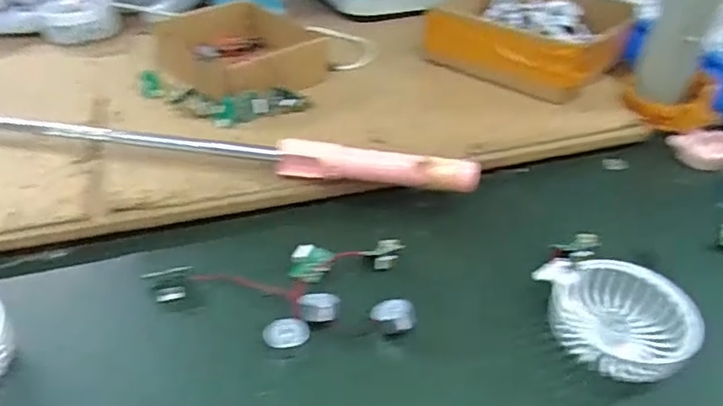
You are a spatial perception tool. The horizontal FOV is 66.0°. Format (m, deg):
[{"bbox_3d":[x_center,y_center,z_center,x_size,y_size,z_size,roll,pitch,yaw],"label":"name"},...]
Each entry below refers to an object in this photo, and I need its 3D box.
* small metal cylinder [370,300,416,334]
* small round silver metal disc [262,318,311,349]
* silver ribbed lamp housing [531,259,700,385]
[{"bbox_3d":[0.023,0.083,0.403,0.032,0.018,0.020,7,39,5],"label":"small metal cylinder"},{"bbox_3d":[-0.052,0.091,0.386,0.031,0.011,0.019,1,38,-3],"label":"small round silver metal disc"},{"bbox_3d":[0.182,0.083,0.404,0.102,0.037,0.083,11,39,11],"label":"silver ribbed lamp housing"}]

